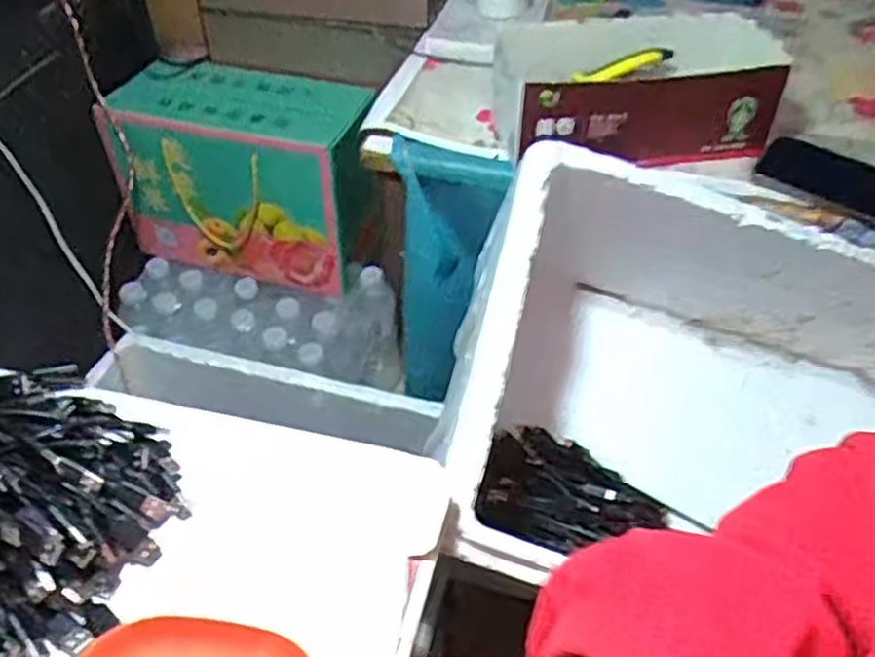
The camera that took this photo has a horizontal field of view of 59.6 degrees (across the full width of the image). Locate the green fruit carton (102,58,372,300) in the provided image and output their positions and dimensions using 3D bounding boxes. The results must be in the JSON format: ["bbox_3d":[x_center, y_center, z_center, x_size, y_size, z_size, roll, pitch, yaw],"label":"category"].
[{"bbox_3d":[-0.252,-0.209,1.054,0.328,0.236,0.152,12,46,11],"label":"green fruit carton"}]

